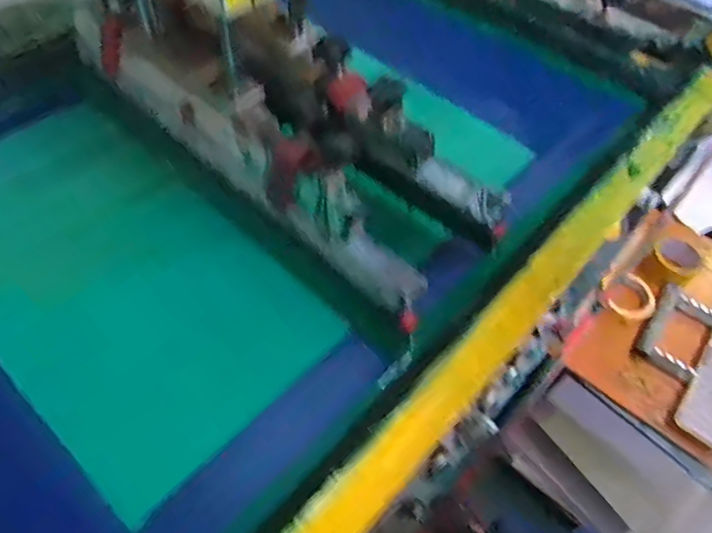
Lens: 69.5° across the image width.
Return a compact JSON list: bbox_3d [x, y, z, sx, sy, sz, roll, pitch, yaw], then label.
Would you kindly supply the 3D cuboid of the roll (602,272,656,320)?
[{"bbox_3d":[0.504,0.054,0.948,0.099,0.023,0.089,-1,56,-5],"label":"roll"}]

